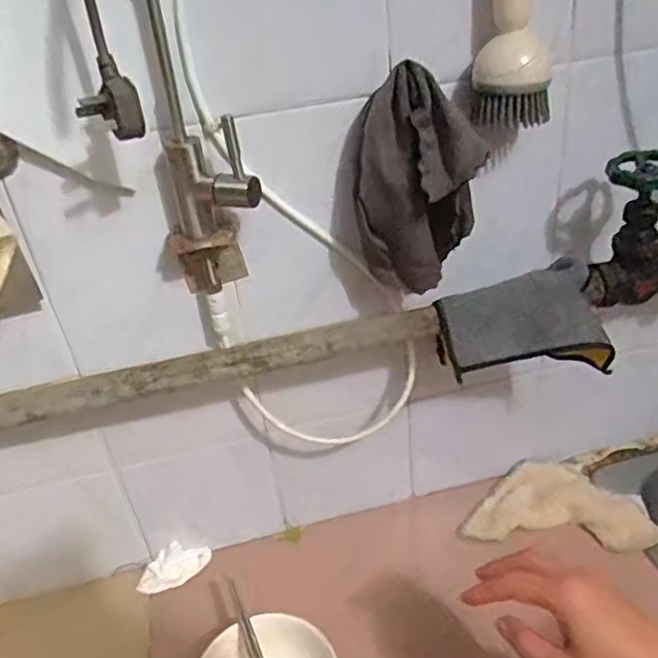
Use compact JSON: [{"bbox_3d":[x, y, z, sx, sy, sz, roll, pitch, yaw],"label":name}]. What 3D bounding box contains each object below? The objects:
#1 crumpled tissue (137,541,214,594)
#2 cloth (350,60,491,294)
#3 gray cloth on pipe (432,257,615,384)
[{"bbox_3d":[-0.164,0.252,0.694,0.075,0.026,0.036,-13,33,-10],"label":"crumpled tissue"},{"bbox_3d":[0.064,-0.102,0.485,0.091,0.160,0.047,0,33,9],"label":"cloth"},{"bbox_3d":[0.158,-0.003,0.546,0.132,0.069,0.075,-13,33,-11],"label":"gray cloth on pipe"}]

